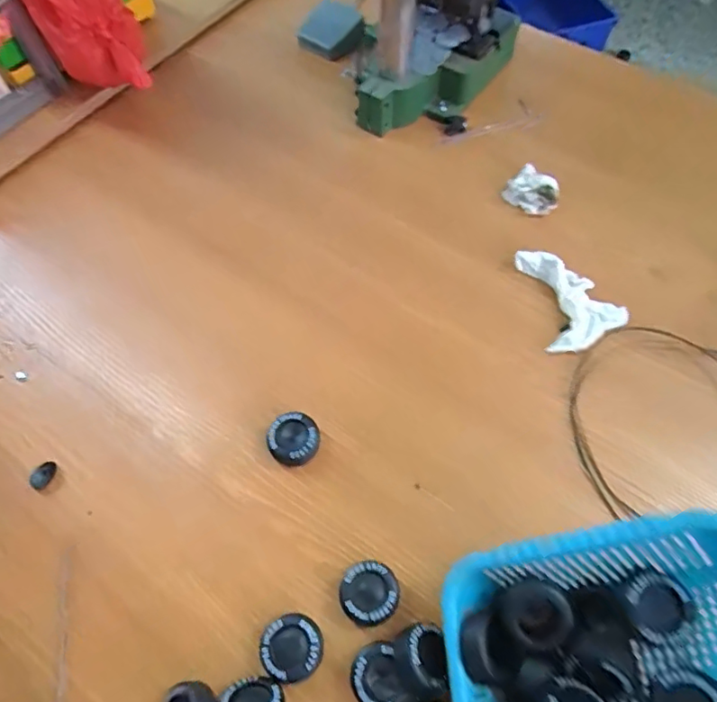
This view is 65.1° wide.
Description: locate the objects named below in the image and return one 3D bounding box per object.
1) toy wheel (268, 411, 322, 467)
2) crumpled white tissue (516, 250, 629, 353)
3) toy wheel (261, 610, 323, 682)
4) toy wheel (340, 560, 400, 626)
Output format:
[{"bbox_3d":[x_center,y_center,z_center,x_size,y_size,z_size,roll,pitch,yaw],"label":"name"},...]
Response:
[{"bbox_3d":[-0.063,0.086,0.550,0.049,0.019,0.047,0,61,1],"label":"toy wheel"},{"bbox_3d":[0.246,-0.059,0.639,0.104,0.031,0.128,-9,61,-4],"label":"crumpled white tissue"},{"bbox_3d":[-0.054,0.248,0.468,0.049,0.029,0.047,0,61,1],"label":"toy wheel"},{"bbox_3d":[0.009,0.211,0.488,0.049,0.028,0.048,0,61,1],"label":"toy wheel"}]

